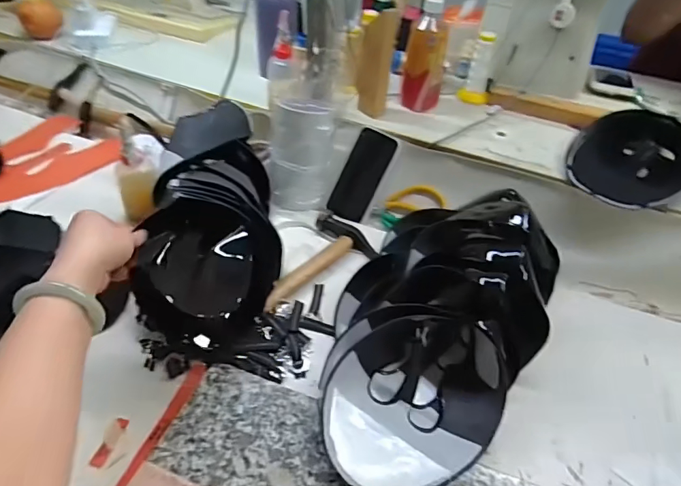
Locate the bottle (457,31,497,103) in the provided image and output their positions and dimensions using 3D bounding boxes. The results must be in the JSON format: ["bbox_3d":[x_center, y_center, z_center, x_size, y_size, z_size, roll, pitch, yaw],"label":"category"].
[{"bbox_3d":[0.256,-0.324,0.873,0.055,0.116,0.064,15,44,12],"label":"bottle"}]

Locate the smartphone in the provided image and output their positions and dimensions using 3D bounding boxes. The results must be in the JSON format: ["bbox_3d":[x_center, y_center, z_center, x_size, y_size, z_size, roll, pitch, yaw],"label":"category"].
[{"bbox_3d":[0.035,-0.116,0.814,0.071,0.154,0.005,31,13,21],"label":"smartphone"}]

